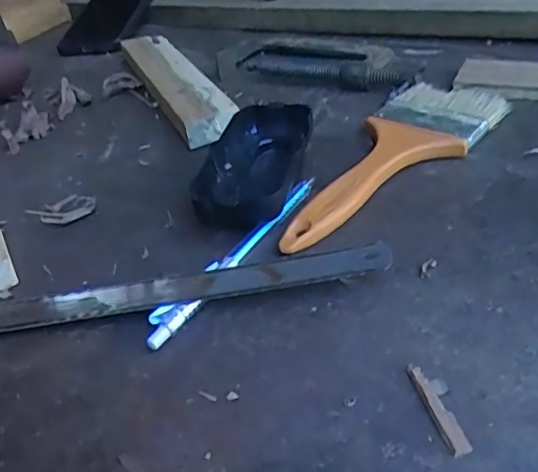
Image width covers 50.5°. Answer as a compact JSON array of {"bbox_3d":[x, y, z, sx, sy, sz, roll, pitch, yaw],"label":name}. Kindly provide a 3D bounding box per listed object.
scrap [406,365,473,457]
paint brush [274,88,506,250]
[{"bbox_3d":[0.061,0.063,0.209,0.008,0.005,0.038,-18,38,-5],"label":"scrap"},{"bbox_3d":[0.071,-0.049,0.341,0.069,0.016,0.196,23,51,38],"label":"paint brush"}]

